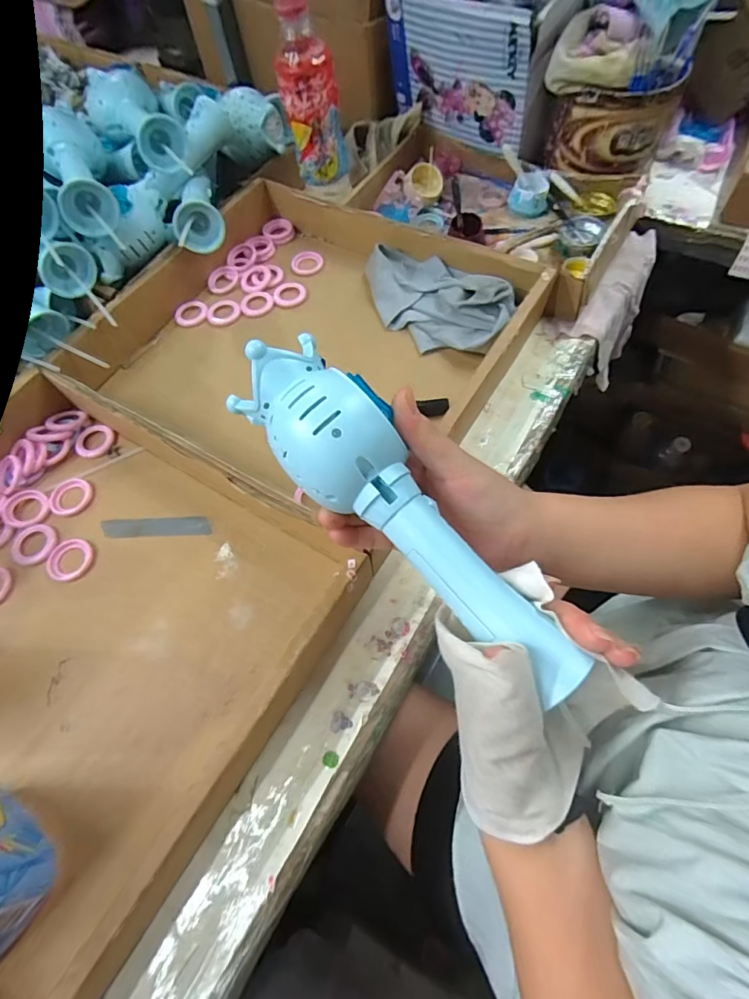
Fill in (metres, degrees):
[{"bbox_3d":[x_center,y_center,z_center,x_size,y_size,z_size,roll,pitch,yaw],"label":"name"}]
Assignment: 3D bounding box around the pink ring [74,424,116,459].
[{"bbox_3d":[-0.273,-0.057,0.464,0.041,0.004,0.036,28,68,16],"label":"pink ring"}]

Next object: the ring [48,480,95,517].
[{"bbox_3d":[-0.278,-0.002,0.436,0.036,0.004,0.037,-1,63,3],"label":"ring"}]

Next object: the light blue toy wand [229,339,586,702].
[{"bbox_3d":[0.014,0.003,0.248,0.061,0.042,0.224,-43,84,-16],"label":"light blue toy wand"}]

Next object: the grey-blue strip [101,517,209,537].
[{"bbox_3d":[-0.192,0.024,0.419,0.097,0.004,0.019,-2,58,3],"label":"grey-blue strip"}]

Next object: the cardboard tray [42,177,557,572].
[{"bbox_3d":[-0.071,-0.163,0.488,0.383,0.073,0.349,26,68,15],"label":"cardboard tray"}]

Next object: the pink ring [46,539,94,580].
[{"bbox_3d":[-0.260,0.051,0.407,0.039,0.004,0.037,-1,63,3],"label":"pink ring"}]

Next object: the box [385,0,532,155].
[{"bbox_3d":[0.088,-0.478,0.533,0.176,0.127,0.024,30,69,17],"label":"box"}]

